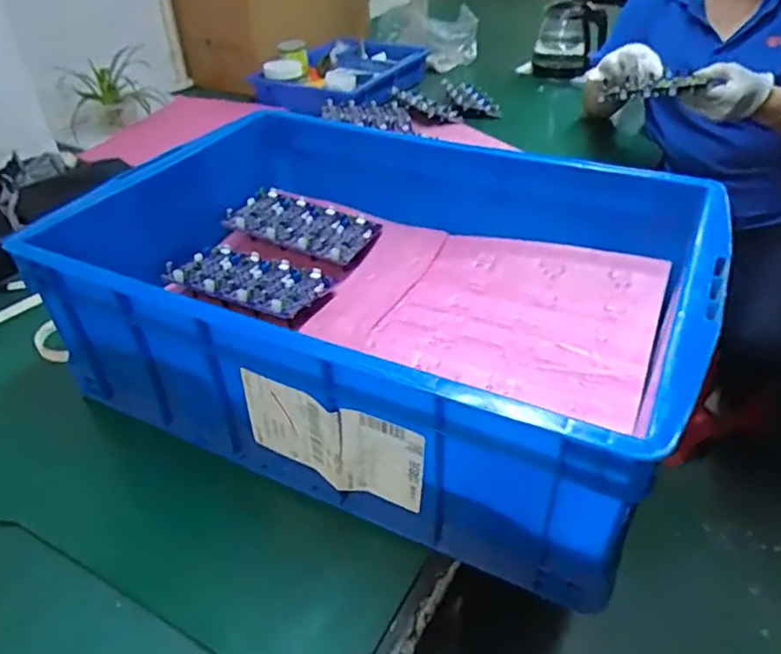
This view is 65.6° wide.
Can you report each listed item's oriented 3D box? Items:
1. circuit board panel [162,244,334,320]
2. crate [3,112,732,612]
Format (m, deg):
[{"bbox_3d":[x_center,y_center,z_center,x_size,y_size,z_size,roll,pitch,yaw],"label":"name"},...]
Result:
[{"bbox_3d":[-0.171,-0.059,0.729,0.185,0.024,0.115,15,39,24],"label":"circuit board panel"},{"bbox_3d":[-0.005,-0.037,0.674,0.626,0.204,0.432,14,39,24],"label":"crate"}]

